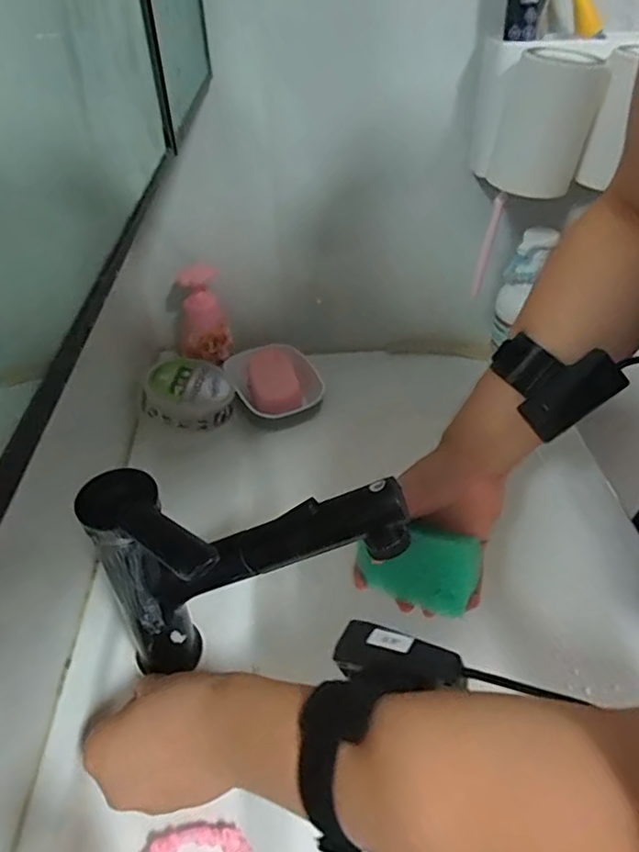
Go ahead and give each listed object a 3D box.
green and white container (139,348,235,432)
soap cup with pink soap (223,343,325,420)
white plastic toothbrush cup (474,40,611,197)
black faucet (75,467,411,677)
[{"bbox_3d":[-0.144,-0.037,0.633,0.091,0.035,0.099,5,46,-19],"label":"green and white container"},{"bbox_3d":[-0.054,-0.054,0.672,0.092,0.038,0.114,-15,43,-14],"label":"soap cup with pink soap"},{"bbox_3d":[0.192,-0.278,0.525,0.080,0.104,0.100,-2,41,0],"label":"white plastic toothbrush cup"},{"bbox_3d":[-0.040,0.098,0.389,0.180,0.170,0.042,-5,41,-3],"label":"black faucet"}]

